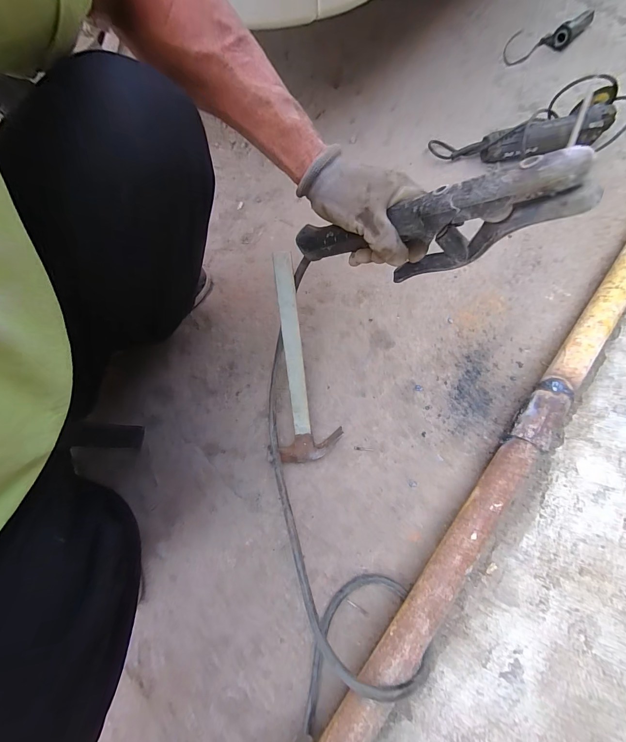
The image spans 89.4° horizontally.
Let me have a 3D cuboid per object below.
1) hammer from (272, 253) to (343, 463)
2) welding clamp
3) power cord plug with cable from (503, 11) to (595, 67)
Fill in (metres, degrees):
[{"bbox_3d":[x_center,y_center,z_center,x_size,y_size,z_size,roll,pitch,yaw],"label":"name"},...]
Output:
[{"bbox_3d":[-0.020,-0.010,0.492,0.092,0.022,0.322,-7,102,0],"label":"hammer"},{"bbox_3d":[0.101,-0.139,0.334,0.294,0.079,0.027,11,69,48],"label":"welding clamp"},{"bbox_3d":[0.636,-0.884,0.842,0.273,0.042,0.070,-20,73,-4],"label":"power cord plug with cable"}]

